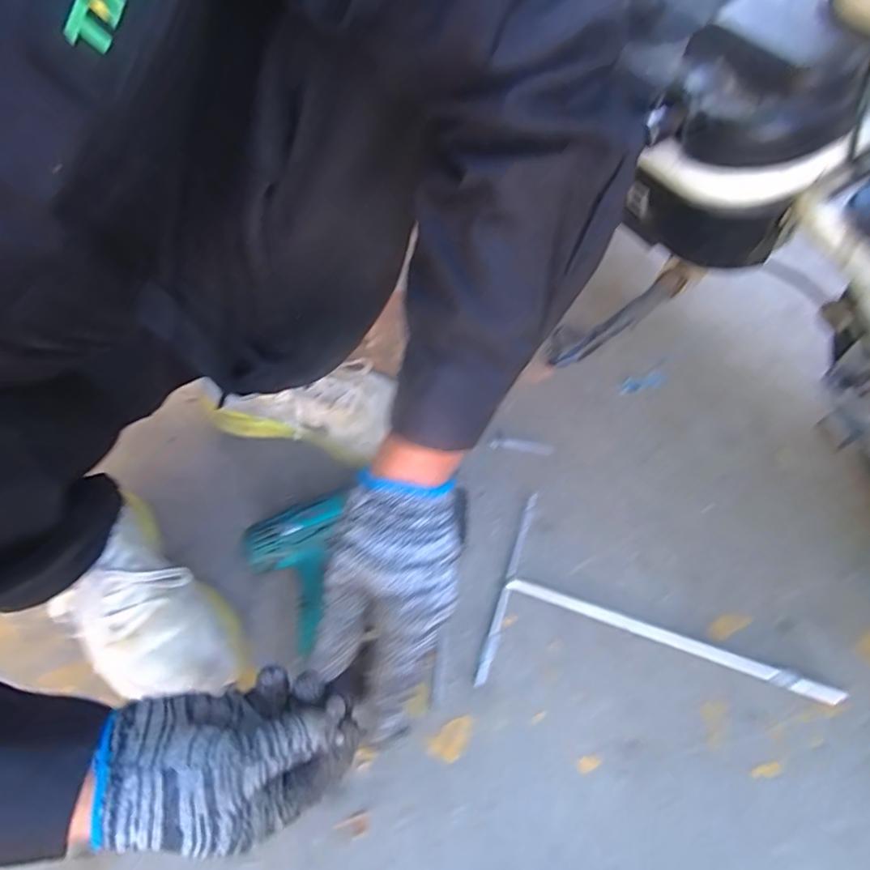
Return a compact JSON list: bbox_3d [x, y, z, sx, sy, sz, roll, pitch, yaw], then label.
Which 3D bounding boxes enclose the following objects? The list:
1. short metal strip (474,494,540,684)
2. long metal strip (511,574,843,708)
[{"bbox_3d":[0.072,0.143,0.509,0.011,0.007,0.193,15,59,13],"label":"short metal strip"},{"bbox_3d":[0.208,0.182,0.476,0.286,0.009,0.016,17,59,14],"label":"long metal strip"}]

